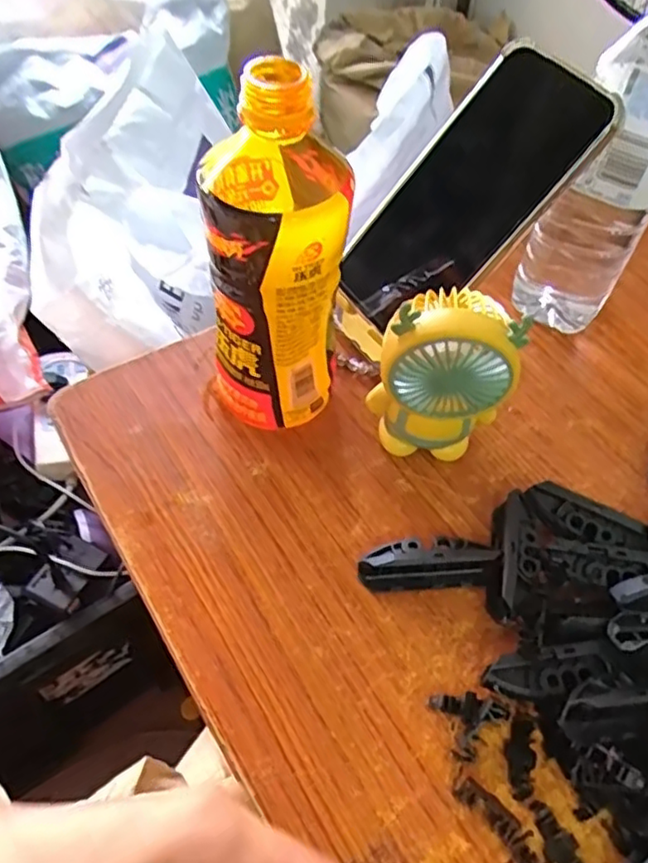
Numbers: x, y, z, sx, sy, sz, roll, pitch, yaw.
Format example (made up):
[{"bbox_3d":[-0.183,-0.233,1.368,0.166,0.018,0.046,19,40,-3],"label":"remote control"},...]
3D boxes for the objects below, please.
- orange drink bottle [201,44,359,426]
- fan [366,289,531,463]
[{"bbox_3d":[-0.025,-0.083,0.333,0.063,0.186,0.073,-2,54,-5],"label":"orange drink bottle"},{"bbox_3d":[0.062,-0.027,0.342,0.066,0.115,0.036,5,53,0],"label":"fan"}]

